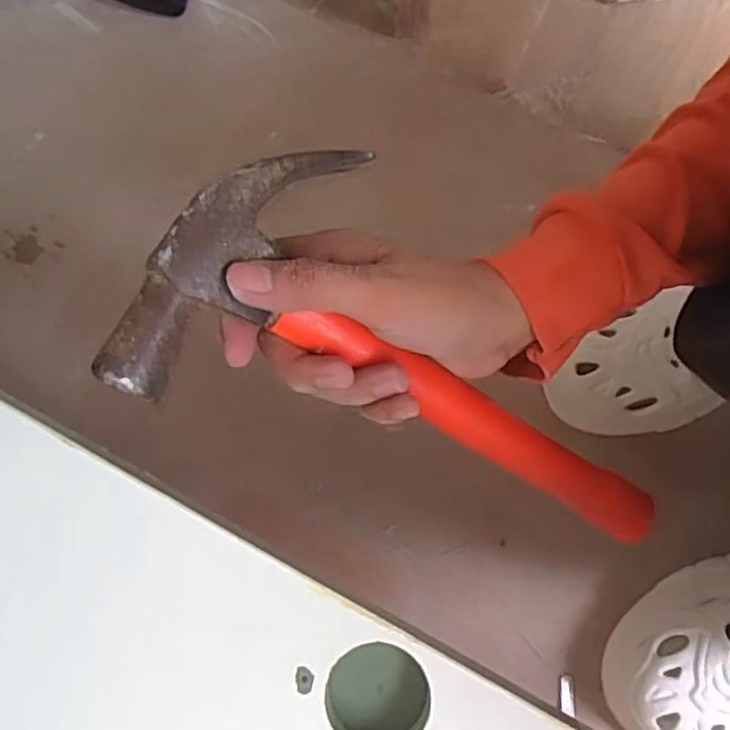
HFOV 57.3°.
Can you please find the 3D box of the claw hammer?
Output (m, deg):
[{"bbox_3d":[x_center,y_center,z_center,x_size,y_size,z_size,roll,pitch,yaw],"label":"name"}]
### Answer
[{"bbox_3d":[0.036,0.005,0.296,0.262,0.034,0.112,27,76,-28],"label":"claw hammer"}]

